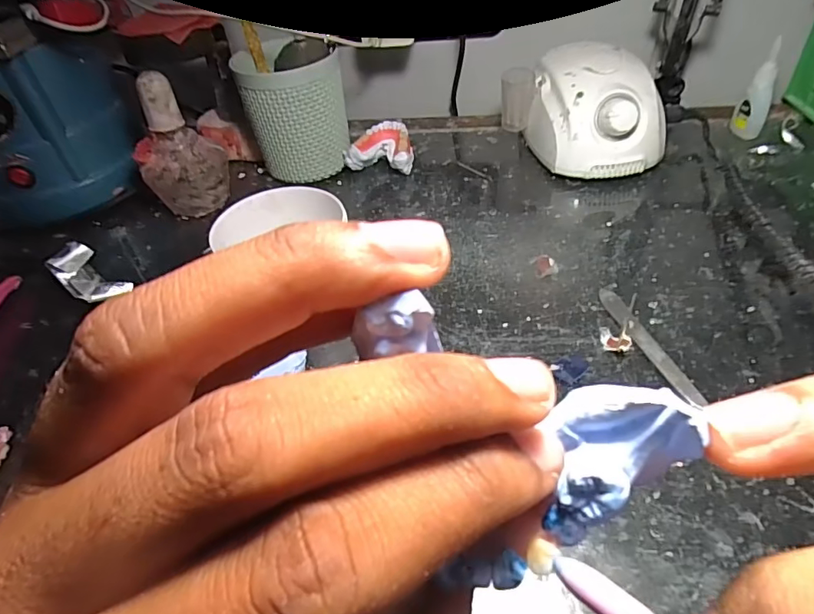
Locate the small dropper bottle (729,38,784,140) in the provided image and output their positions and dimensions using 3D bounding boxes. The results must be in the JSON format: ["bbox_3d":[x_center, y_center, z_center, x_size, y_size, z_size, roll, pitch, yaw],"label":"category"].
[{"bbox_3d":[0.328,-0.200,0.464,0.022,0.083,0.025,10,47,17],"label":"small dropper bottle"}]

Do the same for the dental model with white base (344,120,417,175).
[{"bbox_3d":[-0.022,-0.155,0.497,0.063,0.033,0.055,6,46,13],"label":"dental model with white base"}]

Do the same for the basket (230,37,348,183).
[{"bbox_3d":[-0.105,-0.186,0.480,0.091,0.116,0.093,-15,45,-8],"label":"basket"}]

